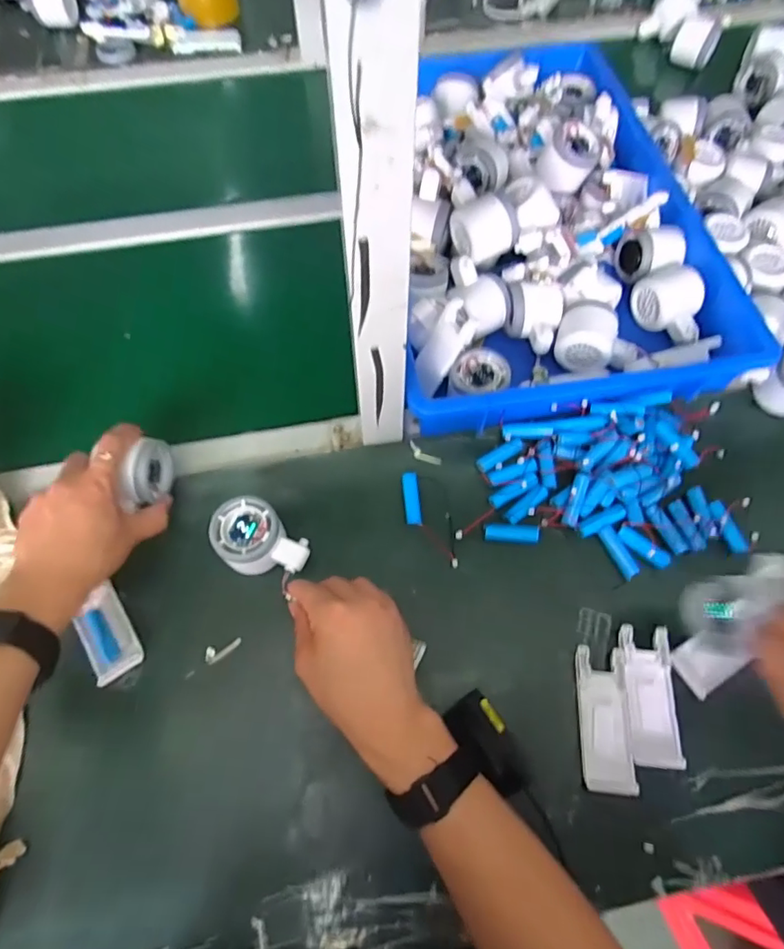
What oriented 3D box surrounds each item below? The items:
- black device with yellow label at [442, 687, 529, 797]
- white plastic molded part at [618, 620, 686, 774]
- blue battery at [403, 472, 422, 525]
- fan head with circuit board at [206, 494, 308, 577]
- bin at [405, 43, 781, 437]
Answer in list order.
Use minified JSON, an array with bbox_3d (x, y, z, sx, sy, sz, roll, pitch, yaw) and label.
[{"bbox_3d":[0.068,0.197,0.397,0.037,0.023,0.067,-18,62,-42],"label":"black device with yellow label"},{"bbox_3d":[0.212,0.179,0.446,0.038,0.007,0.105,3,63,1],"label":"white plastic molded part"},{"bbox_3d":[0.019,0.024,0.520,0.014,0.012,0.053,-4,63,-2],"label":"blue battery"},{"bbox_3d":[-0.118,0.062,0.482,0.081,0.042,0.057,37,69,17],"label":"fan head with circuit board"},{"bbox_3d":[0.154,-0.311,0.632,0.362,0.092,0.535,-9,64,-5],"label":"bin"}]

